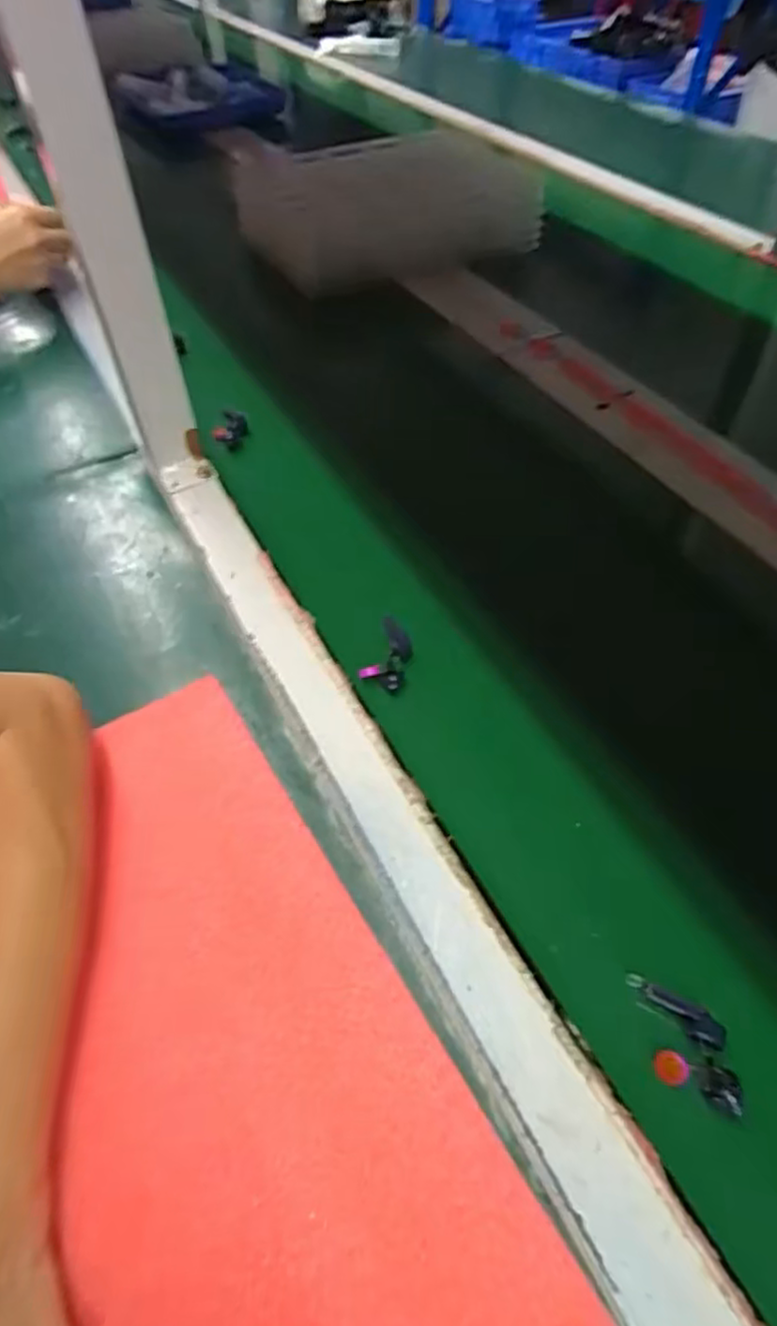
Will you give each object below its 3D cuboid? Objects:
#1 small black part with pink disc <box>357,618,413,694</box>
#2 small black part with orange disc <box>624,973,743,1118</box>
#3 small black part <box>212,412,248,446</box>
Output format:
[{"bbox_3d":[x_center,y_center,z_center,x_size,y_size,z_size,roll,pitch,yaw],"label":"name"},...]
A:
[{"bbox_3d":[0.002,-0.004,0.422,0.027,0.009,0.051,15,54,13],"label":"small black part with pink disc"},{"bbox_3d":[0.122,0.159,0.287,0.053,0.009,0.032,26,57,21],"label":"small black part with orange disc"},{"bbox_3d":[-0.133,-0.198,0.579,0.023,0.011,0.035,10,53,9],"label":"small black part"}]

